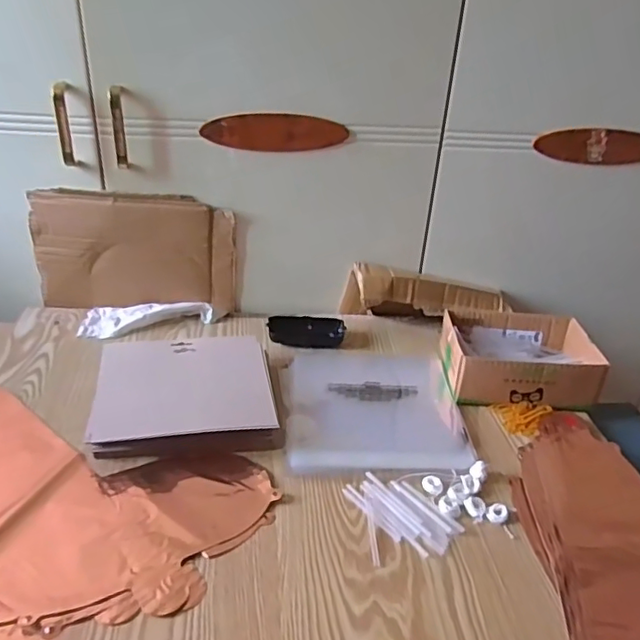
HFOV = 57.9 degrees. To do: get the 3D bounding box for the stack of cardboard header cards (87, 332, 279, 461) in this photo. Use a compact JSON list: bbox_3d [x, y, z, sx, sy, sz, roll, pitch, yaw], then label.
[{"bbox_3d":[-0.154,0.081,0.672,0.199,0.040,0.190,-3,31,-12],"label":"stack of cardboard header cards"}]

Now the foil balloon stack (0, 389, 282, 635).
[{"bbox_3d":[-0.287,0.168,0.567,0.447,0.013,0.219,13,32,14],"label":"foil balloon stack"}]

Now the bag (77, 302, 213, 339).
[{"bbox_3d":[-0.247,-0.003,0.827,0.178,0.026,0.073,0,31,-6],"label":"bag"}]

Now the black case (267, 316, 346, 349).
[{"bbox_3d":[-0.019,0.016,0.819,0.107,0.023,0.044,3,31,-3],"label":"black case"}]

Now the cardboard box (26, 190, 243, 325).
[{"bbox_3d":[-0.261,-0.092,0.823,0.273,0.178,0.018,1,31,-6],"label":"cardboard box"}]

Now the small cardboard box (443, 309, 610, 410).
[{"bbox_3d":[0.258,0.050,0.762,0.181,0.066,0.141,2,31,-4],"label":"small cardboard box"}]

